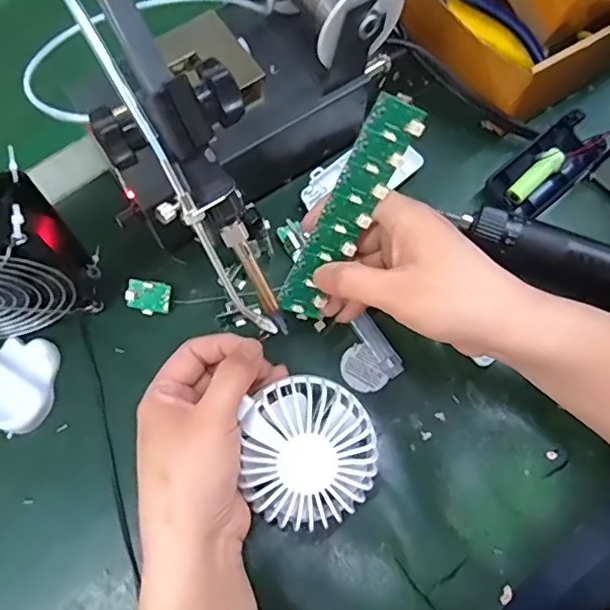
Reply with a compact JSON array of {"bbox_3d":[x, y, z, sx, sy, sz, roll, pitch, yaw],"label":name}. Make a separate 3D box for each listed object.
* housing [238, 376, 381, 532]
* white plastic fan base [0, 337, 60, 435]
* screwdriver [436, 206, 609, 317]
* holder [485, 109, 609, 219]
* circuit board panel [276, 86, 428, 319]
[{"bbox_3d":[0.004,0.084,0.322,0.076,0.022,0.083,0,70,-1],"label":"housing"},{"bbox_3d":[-0.193,0.050,0.374,0.058,0.017,0.060,0,70,-1],"label":"white plastic fan base"},{"bbox_3d":[0.222,-0.018,0.383,0.230,0.034,0.039,21,71,6],"label":"screwdriver"},{"bbox_3d":[0.183,-0.104,0.422,0.092,0.026,0.042,-38,75,-13],"label":"holder"},{"bbox_3d":[0.024,-0.051,0.322,0.028,0.139,0.004,19,27,-19],"label":"circuit board panel"}]

